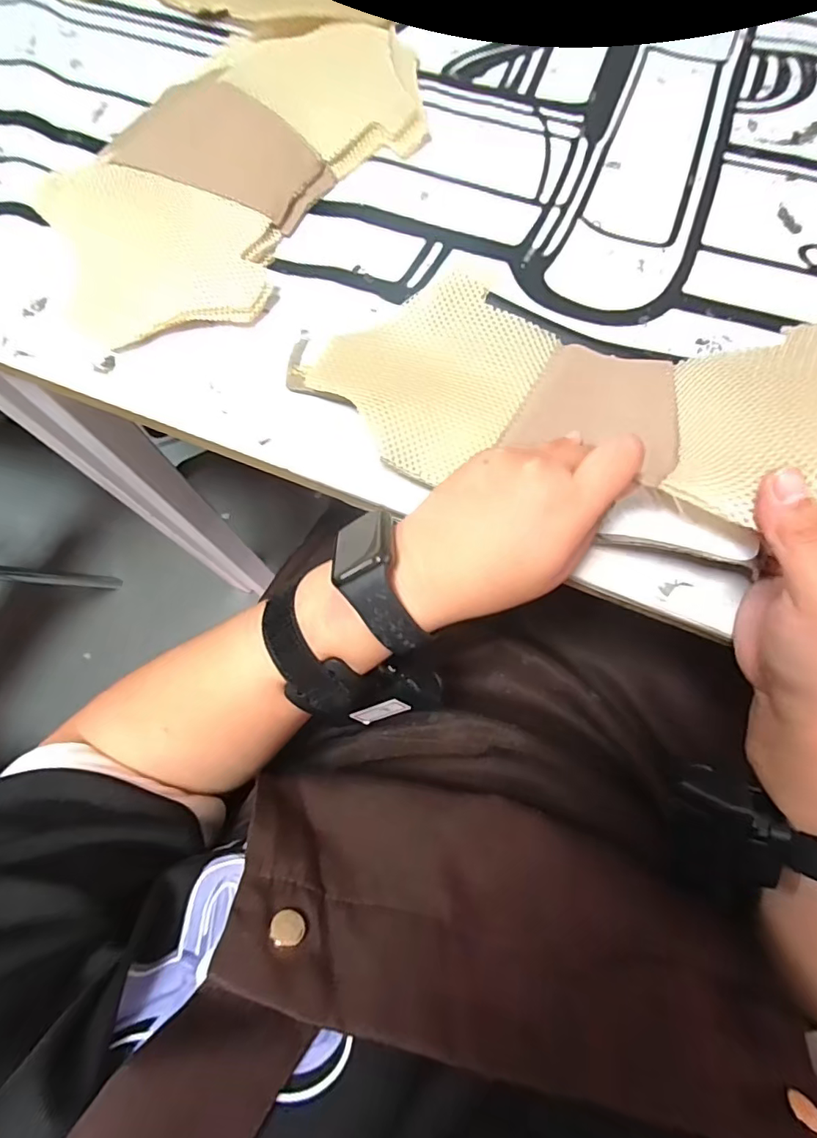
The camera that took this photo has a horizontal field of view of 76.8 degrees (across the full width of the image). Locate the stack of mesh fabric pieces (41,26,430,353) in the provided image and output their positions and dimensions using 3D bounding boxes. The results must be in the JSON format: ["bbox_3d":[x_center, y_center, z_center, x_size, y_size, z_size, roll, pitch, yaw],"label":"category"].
[{"bbox_3d":[-0.117,-0.286,0.360,0.172,0.028,0.315,33,75,12],"label":"stack of mesh fabric pieces"}]

